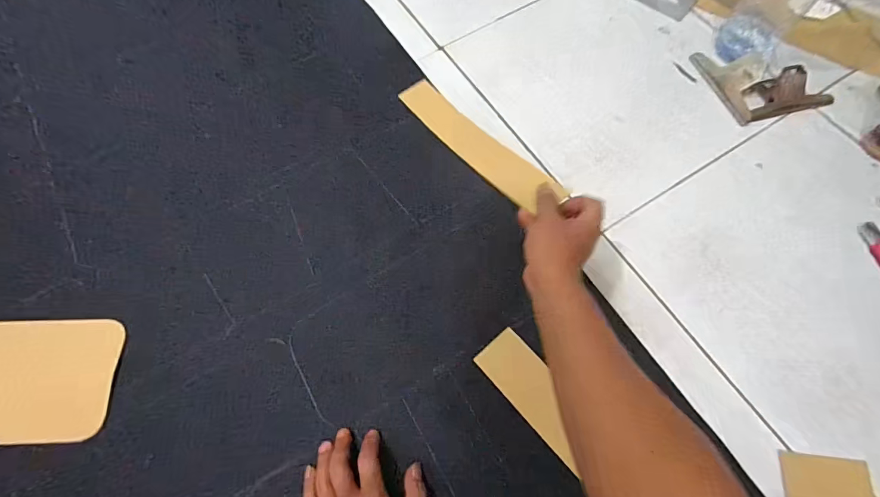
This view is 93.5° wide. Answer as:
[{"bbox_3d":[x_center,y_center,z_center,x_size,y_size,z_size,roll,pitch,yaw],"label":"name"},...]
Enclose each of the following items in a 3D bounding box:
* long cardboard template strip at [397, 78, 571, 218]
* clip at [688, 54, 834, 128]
[{"bbox_3d":[0.044,-0.152,0.579,0.059,0.017,0.299,-33,57,-12],"label":"long cardboard template strip"},{"bbox_3d":[0.495,-0.268,0.626,0.162,0.035,0.145,-15,68,-4],"label":"clip"}]

